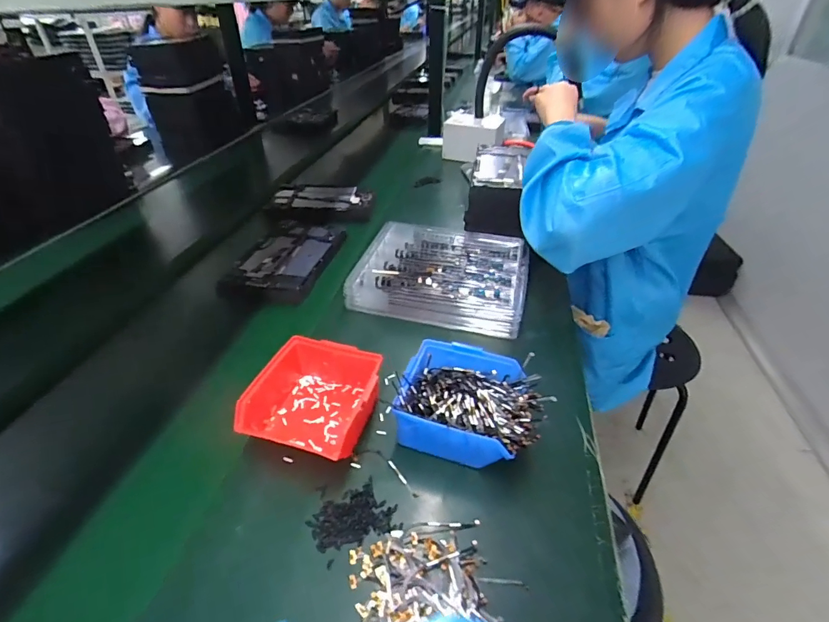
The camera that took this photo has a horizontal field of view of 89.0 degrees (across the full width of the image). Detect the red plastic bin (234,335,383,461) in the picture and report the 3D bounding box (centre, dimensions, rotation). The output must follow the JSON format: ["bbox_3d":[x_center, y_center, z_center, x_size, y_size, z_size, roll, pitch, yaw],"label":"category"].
[{"bbox_3d":[-0.117,0.098,0.492,0.146,0.057,0.128,5,39,10],"label":"red plastic bin"}]

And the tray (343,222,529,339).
[{"bbox_3d":[0.049,-0.079,0.728,0.274,0.052,0.252,8,40,12],"label":"tray"}]

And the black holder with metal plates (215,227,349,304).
[{"bbox_3d":[-0.236,-0.098,0.785,0.145,0.033,0.251,8,40,12],"label":"black holder with metal plates"}]

